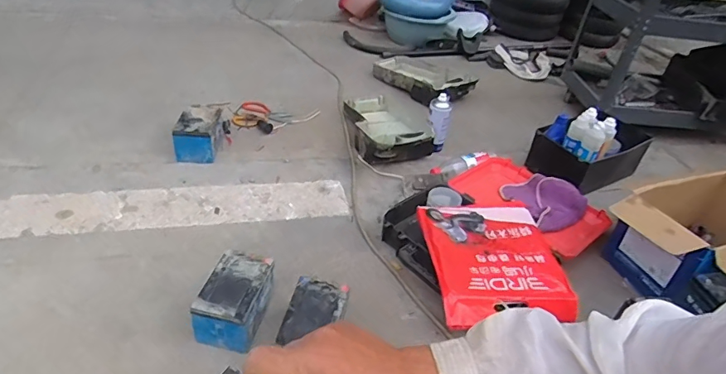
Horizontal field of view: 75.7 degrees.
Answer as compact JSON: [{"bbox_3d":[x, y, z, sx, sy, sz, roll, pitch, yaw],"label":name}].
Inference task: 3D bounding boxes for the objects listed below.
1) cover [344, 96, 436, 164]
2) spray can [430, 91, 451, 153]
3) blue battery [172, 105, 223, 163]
[{"bbox_3d":[0.077,-0.201,1.455,0.229,0.100,0.401,-3,39,-13],"label":"cover"},{"bbox_3d":[0.230,-0.191,1.396,0.054,0.176,0.050,1,17,0],"label":"spray can"},{"bbox_3d":[-0.461,-0.152,1.319,0.104,0.101,0.167,4,38,-3],"label":"blue battery"}]

